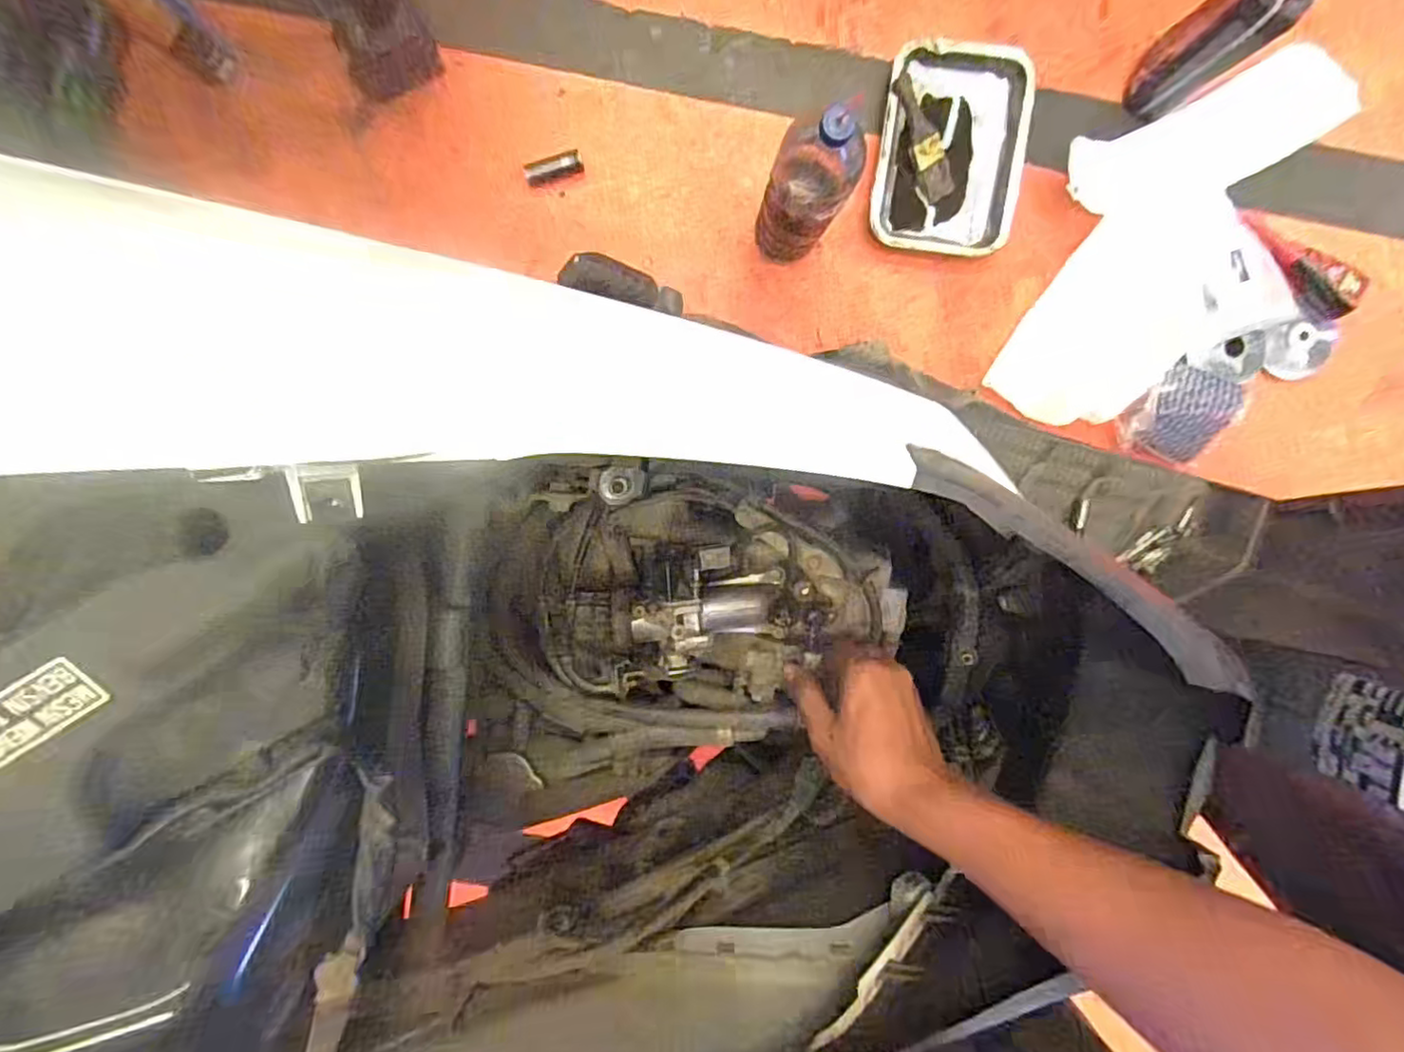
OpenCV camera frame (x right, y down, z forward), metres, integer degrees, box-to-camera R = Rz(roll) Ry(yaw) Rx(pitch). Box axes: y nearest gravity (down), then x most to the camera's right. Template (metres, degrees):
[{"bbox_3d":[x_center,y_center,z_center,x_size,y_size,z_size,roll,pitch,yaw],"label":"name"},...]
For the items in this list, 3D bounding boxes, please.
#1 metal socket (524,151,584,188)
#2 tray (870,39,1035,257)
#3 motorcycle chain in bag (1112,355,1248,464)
[{"bbox_3d":[-0.199,-0.482,0.848,0.078,0.027,0.023,-17,98,1],"label":"metal socket"},{"bbox_3d":[0.333,-0.506,0.854,0.192,0.043,0.262,7,98,-2],"label":"tray"},{"bbox_3d":[0.663,-0.157,0.876,0.108,0.045,0.139,42,106,31],"label":"motorcycle chain in bag"}]

